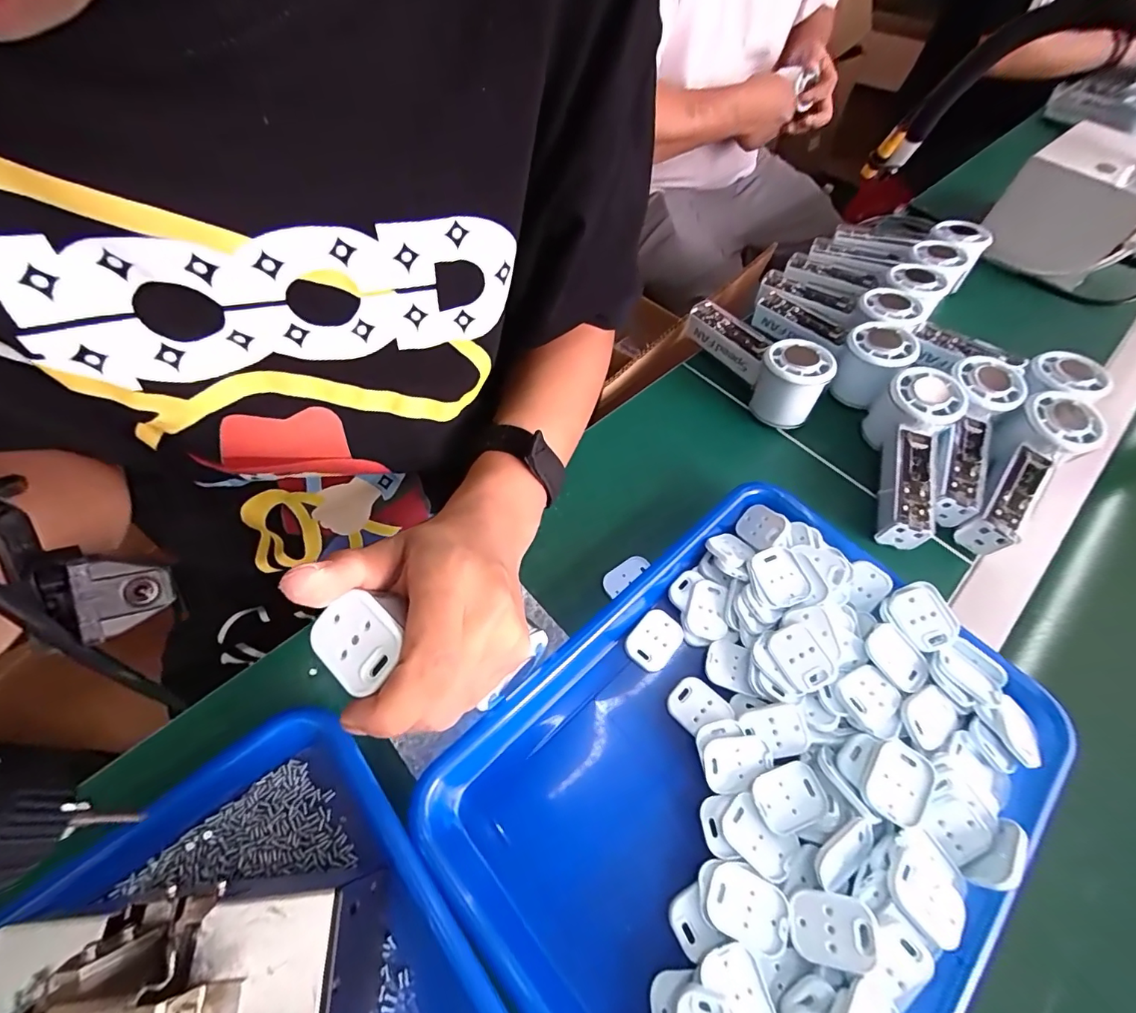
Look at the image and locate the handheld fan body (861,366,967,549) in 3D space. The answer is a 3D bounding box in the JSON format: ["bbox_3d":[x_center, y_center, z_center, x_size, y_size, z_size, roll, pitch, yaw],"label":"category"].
[{"bbox_3d":[0.283,-0.039,0.410,0.054,0.061,0.156,16,73,8],"label":"handheld fan body"}]

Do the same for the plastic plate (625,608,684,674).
[{"bbox_3d":[0.058,0.090,0.332,0.030,0.006,0.039,36,64,17],"label":"plastic plate"}]

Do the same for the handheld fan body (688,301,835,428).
[{"bbox_3d":[0.177,-0.146,0.464,0.058,0.062,0.162,-20,62,-15],"label":"handheld fan body"}]

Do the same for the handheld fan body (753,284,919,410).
[{"bbox_3d":[0.254,-0.172,0.480,0.058,0.057,0.171,-25,64,-17],"label":"handheld fan body"}]

